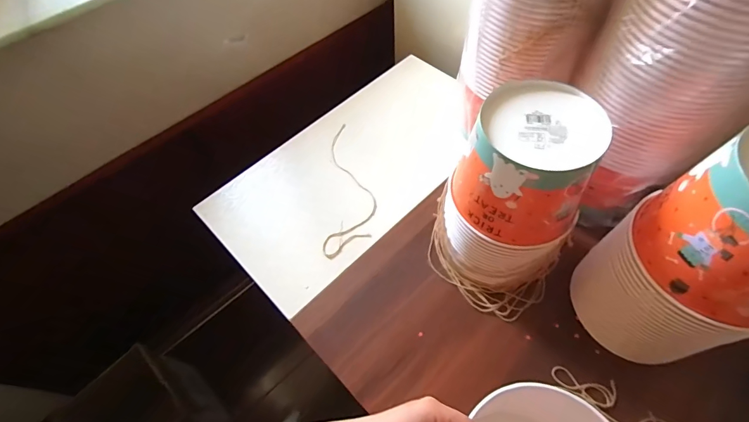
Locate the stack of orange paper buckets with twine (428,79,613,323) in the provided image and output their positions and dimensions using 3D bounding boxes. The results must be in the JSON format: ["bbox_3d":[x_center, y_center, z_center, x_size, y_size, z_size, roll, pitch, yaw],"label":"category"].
[{"bbox_3d":[0.176,-0.002,0.482,0.173,0.250,0.179,-38,64,-18],"label":"stack of orange paper buckets with twine"}]

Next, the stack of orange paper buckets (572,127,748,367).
[{"bbox_3d":[0.347,0.060,0.406,0.135,0.297,0.149,-19,60,-8],"label":"stack of orange paper buckets"}]

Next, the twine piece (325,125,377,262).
[{"bbox_3d":[-0.039,-0.046,0.675,0.083,0.008,0.285,0,57,1],"label":"twine piece"}]

